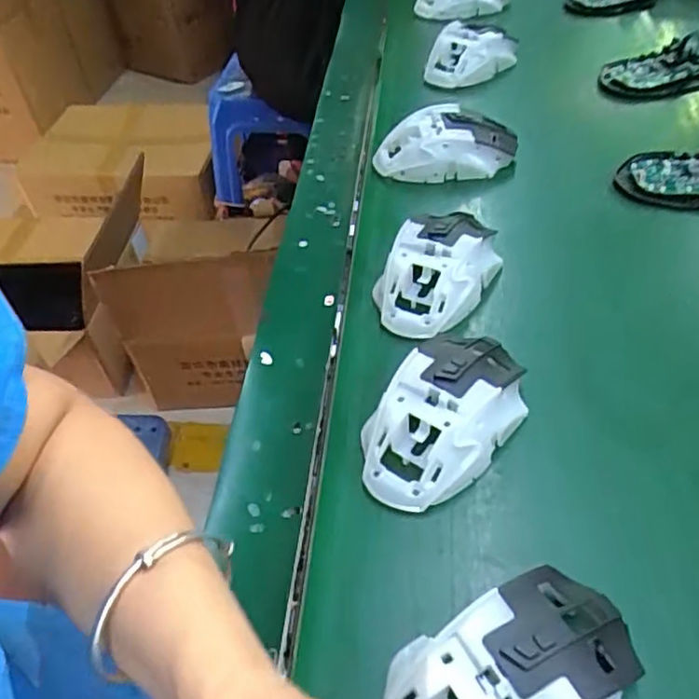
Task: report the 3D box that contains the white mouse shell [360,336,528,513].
[{"bbox_3d":[0.052,0.033,0.348,0.065,0.039,0.112,31,56,28],"label":"white mouse shell"}]

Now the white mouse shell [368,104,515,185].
[{"bbox_3d":[0.081,-0.166,0.530,0.116,0.044,0.059,-11,47,-6],"label":"white mouse shell"}]

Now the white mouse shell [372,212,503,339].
[{"bbox_3d":[0.059,-0.056,0.428,0.066,0.039,0.110,27,54,26],"label":"white mouse shell"}]

